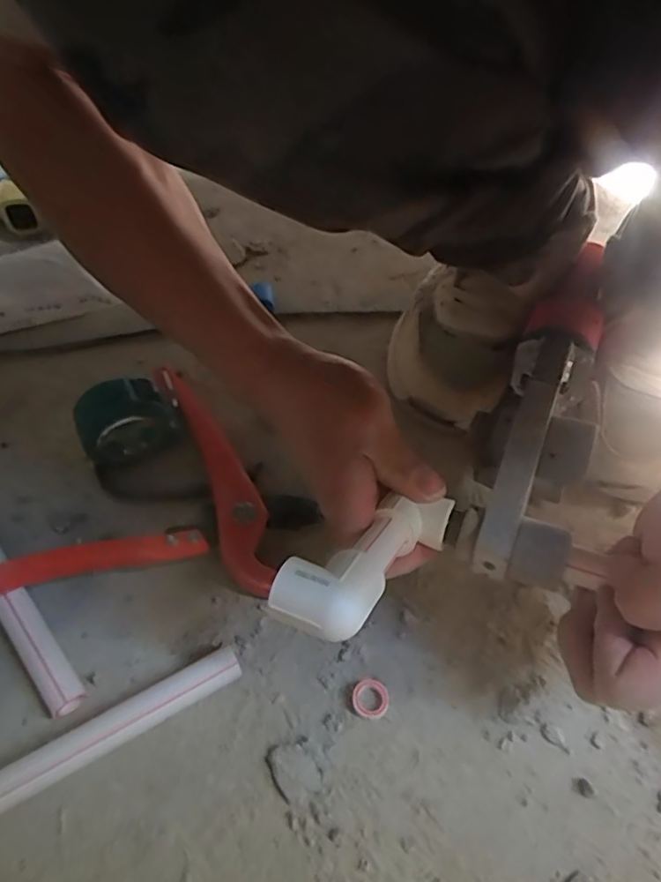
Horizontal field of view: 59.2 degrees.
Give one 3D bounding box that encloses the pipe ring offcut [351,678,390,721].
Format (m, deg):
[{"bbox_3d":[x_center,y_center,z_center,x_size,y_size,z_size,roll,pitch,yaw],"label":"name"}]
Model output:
[{"bbox_3d":[0.023,0.149,0.338,0.021,0.004,0.021,-1,53,1],"label":"pipe ring offcut"}]

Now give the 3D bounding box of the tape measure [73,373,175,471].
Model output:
[{"bbox_3d":[-0.146,-0.009,0.420,0.062,0.068,0.032,-18,54,-12],"label":"tape measure"}]

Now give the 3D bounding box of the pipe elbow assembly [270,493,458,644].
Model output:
[{"bbox_3d":[0.022,0.056,0.290,0.038,0.022,0.115,34,33,24],"label":"pipe elbow assembly"}]

